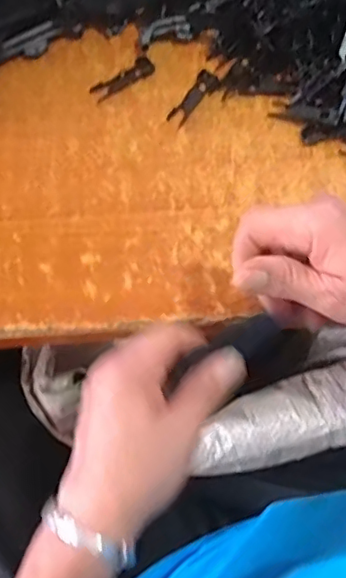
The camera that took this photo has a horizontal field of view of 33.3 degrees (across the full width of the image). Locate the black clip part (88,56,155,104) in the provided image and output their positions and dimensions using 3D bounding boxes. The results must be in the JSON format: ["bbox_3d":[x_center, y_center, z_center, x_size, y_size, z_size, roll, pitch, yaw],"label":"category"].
[{"bbox_3d":[-0.040,-0.167,0.460,0.054,0.005,0.015,-33,76,-11],"label":"black clip part"}]

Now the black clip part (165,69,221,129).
[{"bbox_3d":[0.016,-0.151,0.457,0.018,0.005,0.053,39,76,11],"label":"black clip part"}]

